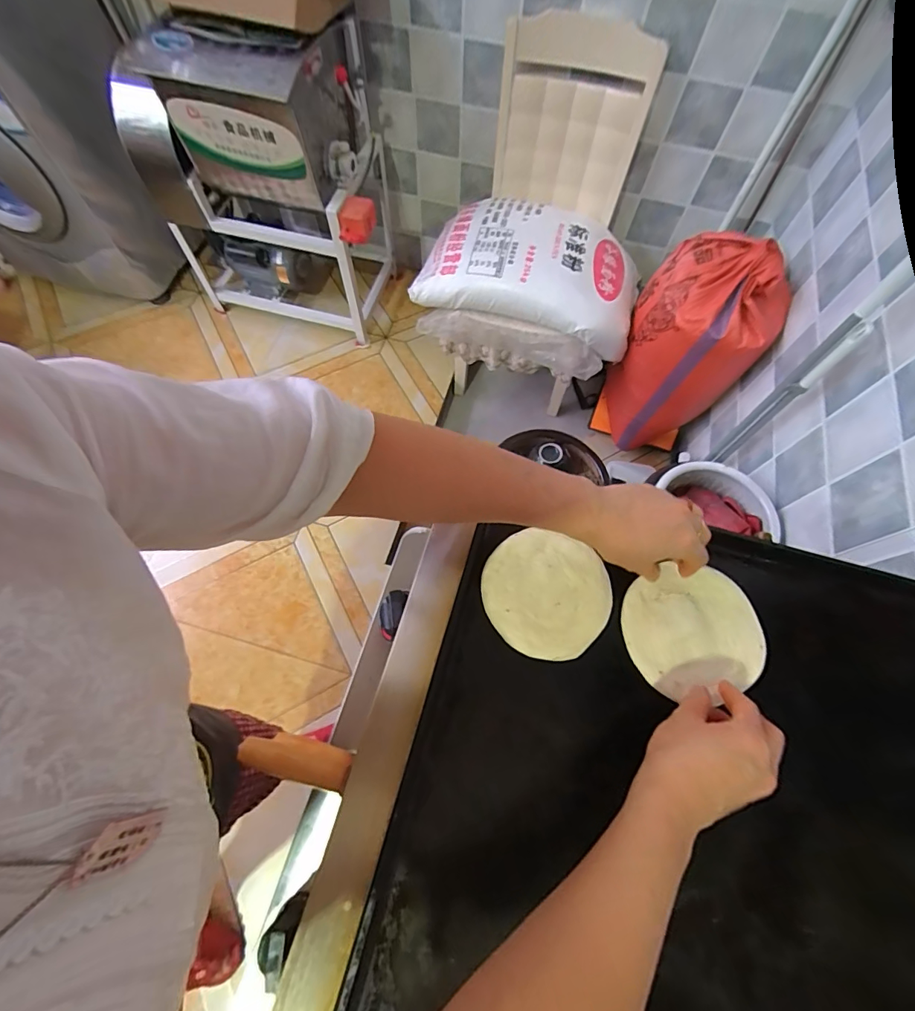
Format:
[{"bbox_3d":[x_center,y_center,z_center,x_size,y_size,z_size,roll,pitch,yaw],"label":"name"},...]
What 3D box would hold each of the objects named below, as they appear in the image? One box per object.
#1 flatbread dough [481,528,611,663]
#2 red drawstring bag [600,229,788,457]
[{"bbox_3d":[0.087,0.087,0.444,0.121,0.010,0.118,1,67,-2],"label":"flatbread dough"},{"bbox_3d":[0.650,-0.459,1.336,0.267,0.584,0.361,-28,71,-13],"label":"red drawstring bag"}]

